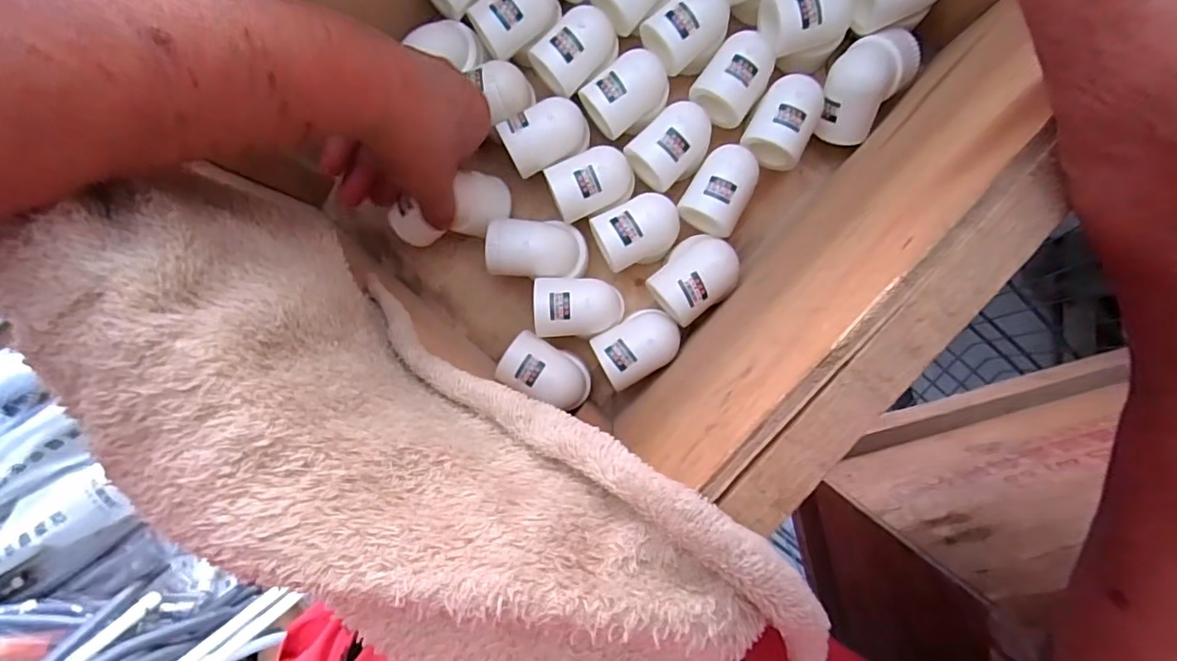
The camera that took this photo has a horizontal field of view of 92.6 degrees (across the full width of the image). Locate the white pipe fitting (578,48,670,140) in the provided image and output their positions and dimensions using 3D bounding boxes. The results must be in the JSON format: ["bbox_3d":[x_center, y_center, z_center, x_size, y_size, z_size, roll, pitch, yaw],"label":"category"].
[{"bbox_3d":[0.024,-0.142,0.340,0.054,0.028,0.036,-40,88,3],"label":"white pipe fitting"}]

